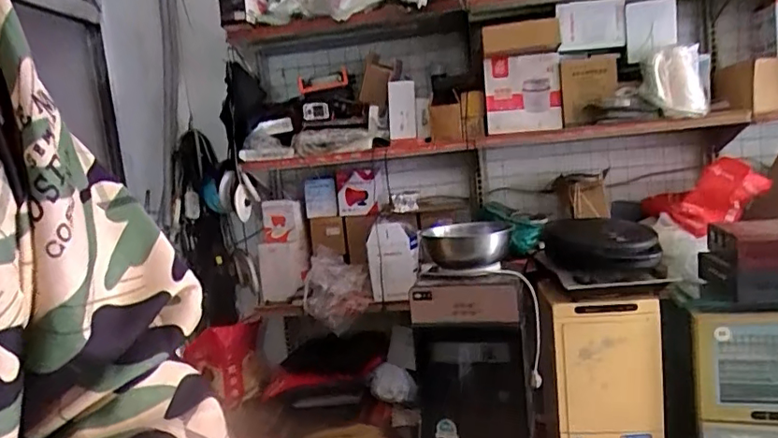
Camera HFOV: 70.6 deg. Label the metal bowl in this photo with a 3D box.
[{"bbox_3d":[0.208,0.076,1.487,0.239,0.114,0.242,-2,8,6],"label":"metal bowl"}]

